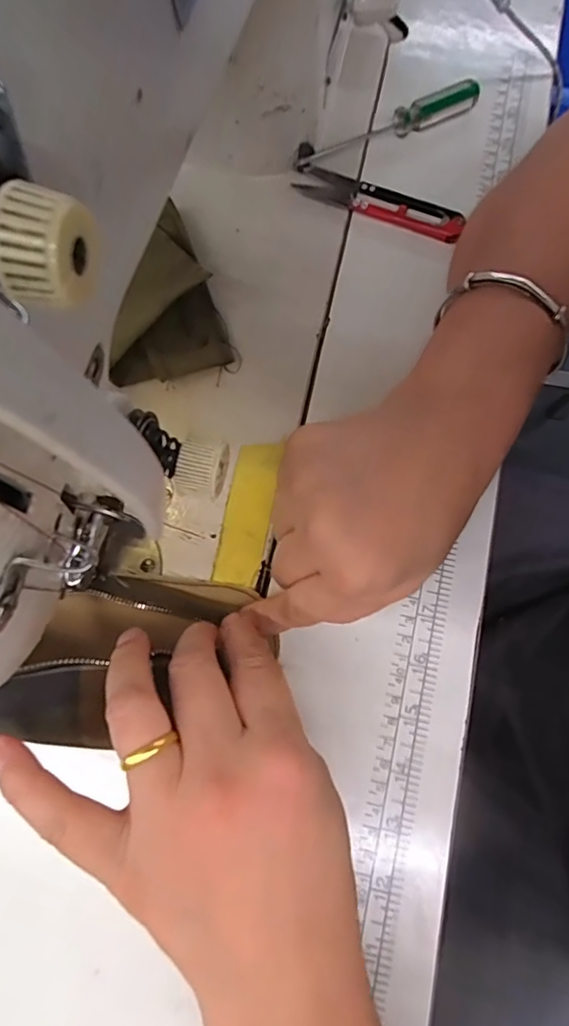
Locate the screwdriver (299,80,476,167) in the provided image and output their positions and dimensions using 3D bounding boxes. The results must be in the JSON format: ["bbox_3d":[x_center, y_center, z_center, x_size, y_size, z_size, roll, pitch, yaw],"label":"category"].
[{"bbox_3d":[0.064,-0.249,0.329,0.123,0.019,0.017,-20,78,-6],"label":"screwdriver"}]

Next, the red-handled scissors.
[{"bbox_3d":[0.059,-0.191,0.318,0.102,0.013,0.024,26,77,4],"label":"red-handled scissors"}]

